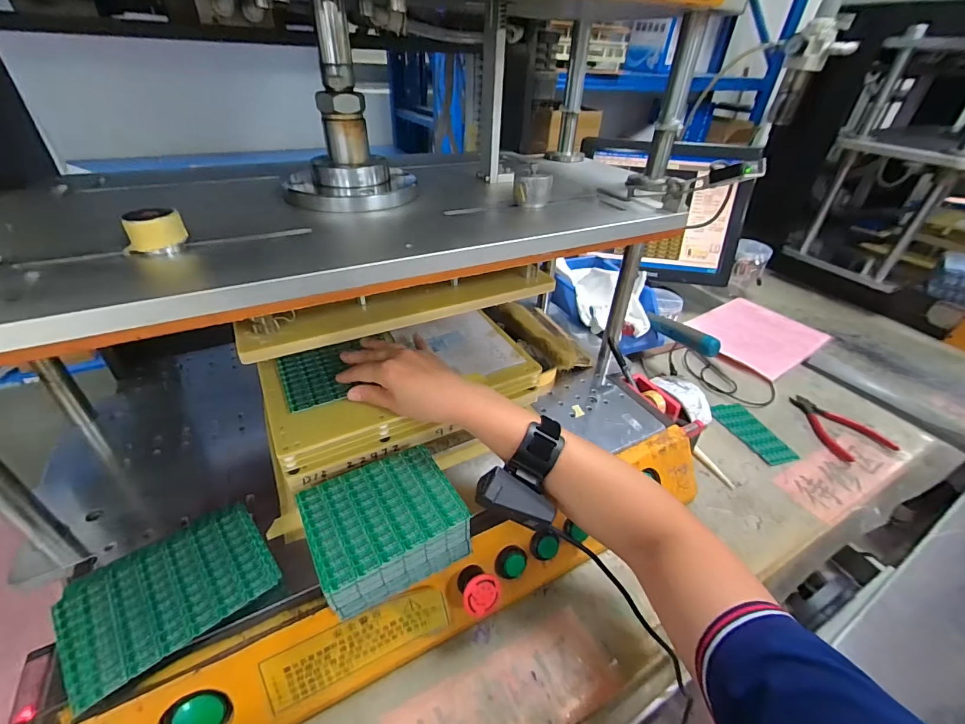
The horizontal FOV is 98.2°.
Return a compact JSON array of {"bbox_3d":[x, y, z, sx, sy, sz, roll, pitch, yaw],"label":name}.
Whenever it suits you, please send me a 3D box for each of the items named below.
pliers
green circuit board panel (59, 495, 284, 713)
[{"bbox_3d":[0.575,0.103,0.687,0.114,0.022,0.134,-9,39,-15],"label":"pliers"},{"bbox_3d":[-0.258,0.187,0.348,0.141,0.006,0.107,-27,46,-34],"label":"green circuit board panel"}]

